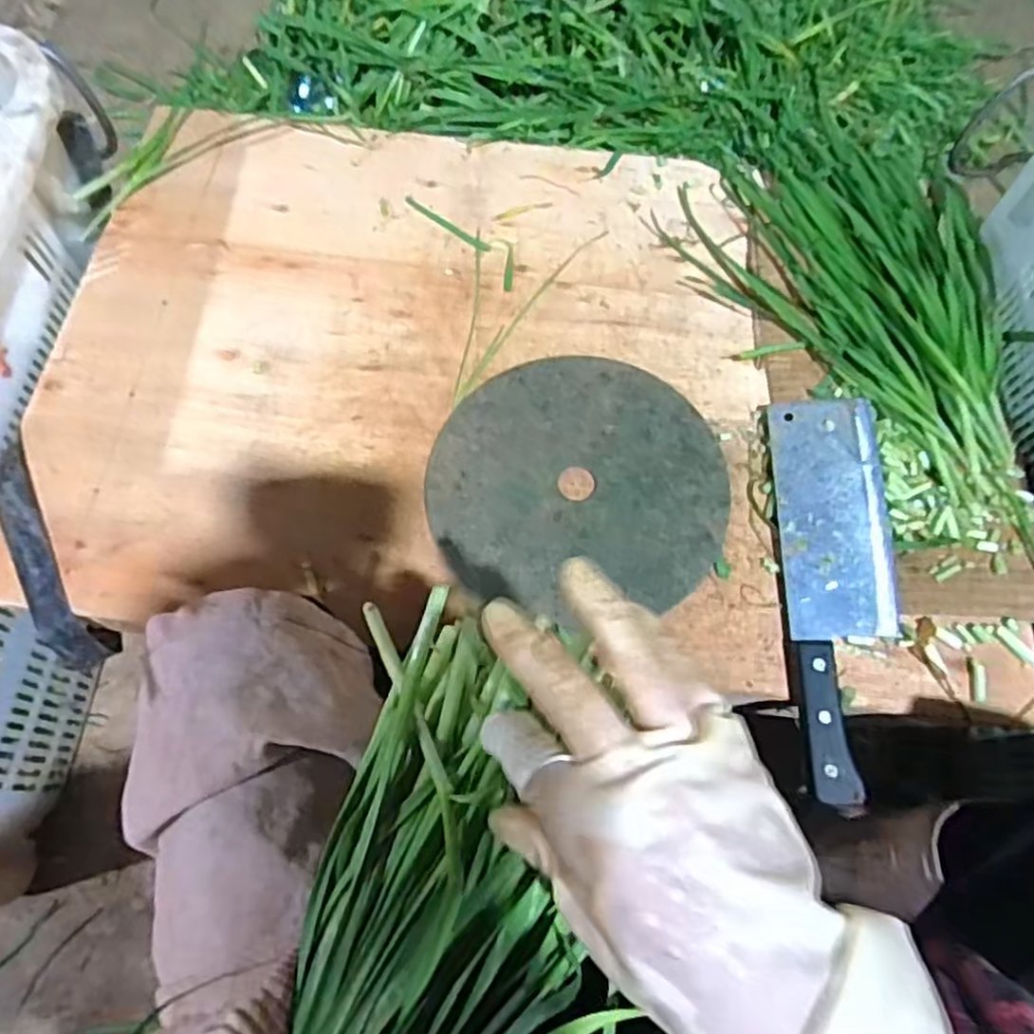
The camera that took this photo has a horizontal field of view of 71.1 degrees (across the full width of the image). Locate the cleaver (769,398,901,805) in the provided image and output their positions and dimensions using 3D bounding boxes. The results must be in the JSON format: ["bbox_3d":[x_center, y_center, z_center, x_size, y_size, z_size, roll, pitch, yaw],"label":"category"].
[{"bbox_3d":[0.219,0.043,0.484,0.069,0.015,0.271,2,68,0],"label":"cleaver"}]

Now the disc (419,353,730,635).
[{"bbox_3d":[0.042,-0.026,0.524,0.205,0.011,0.195,-7,68,-4],"label":"disc"}]

